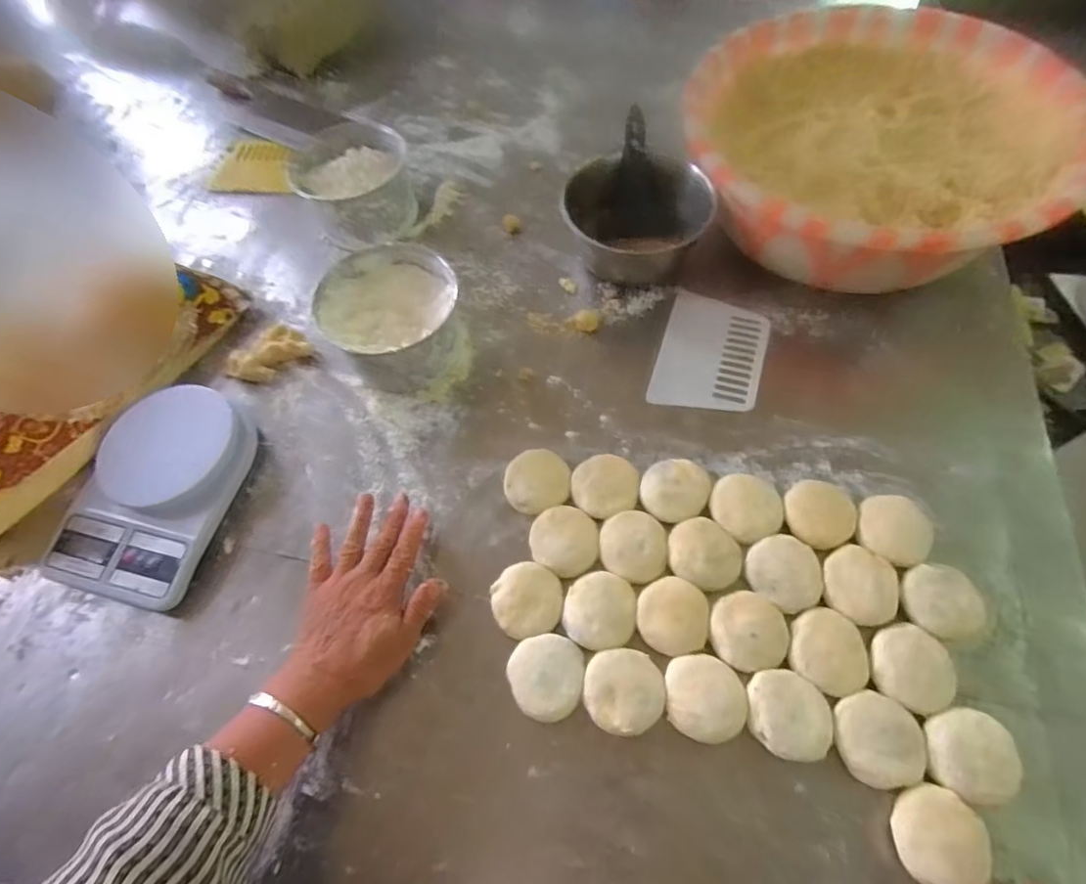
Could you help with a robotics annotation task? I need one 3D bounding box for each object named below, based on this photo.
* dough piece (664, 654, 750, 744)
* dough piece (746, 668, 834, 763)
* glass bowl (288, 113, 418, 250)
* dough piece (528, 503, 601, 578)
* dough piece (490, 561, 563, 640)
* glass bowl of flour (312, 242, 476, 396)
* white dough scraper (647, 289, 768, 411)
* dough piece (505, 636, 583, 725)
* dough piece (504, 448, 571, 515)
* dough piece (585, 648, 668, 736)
[{"bbox_3d":[0.133,0.208,0.443,0.062,0.023,0.064,-2,62,3],"label":"dough piece"},{"bbox_3d":[0.196,0.216,0.430,0.062,0.017,0.063,-2,62,3],"label":"dough piece"},{"bbox_3d":[-0.249,-0.345,0.732,0.149,0.086,0.173,-13,62,-3],"label":"glass bowl"},{"bbox_3d":[0.021,0.094,0.520,0.064,0.016,0.063,-2,62,3],"label":"dough piece"},{"bbox_3d":[-0.015,0.141,0.490,0.062,0.012,0.064,-2,62,3],"label":"dough piece"},{"bbox_3d":[-0.162,-0.134,0.614,0.140,0.096,0.150,-2,62,3],"label":"glass bowl of flour"},{"bbox_3d":[0.195,-0.104,0.627,0.114,0.004,0.160,16,64,12],"label":"white dough scraper"},{"bbox_3d":[0.002,0.199,0.462,0.063,0.014,0.065,-2,62,3],"label":"dough piece"},{"bbox_3d":[-0.006,0.040,0.551,0.065,0.023,0.064,-2,62,3],"label":"dough piece"},{"bbox_3d":[0.067,0.207,0.451,0.064,0.021,0.064,-2,62,3],"label":"dough piece"}]

